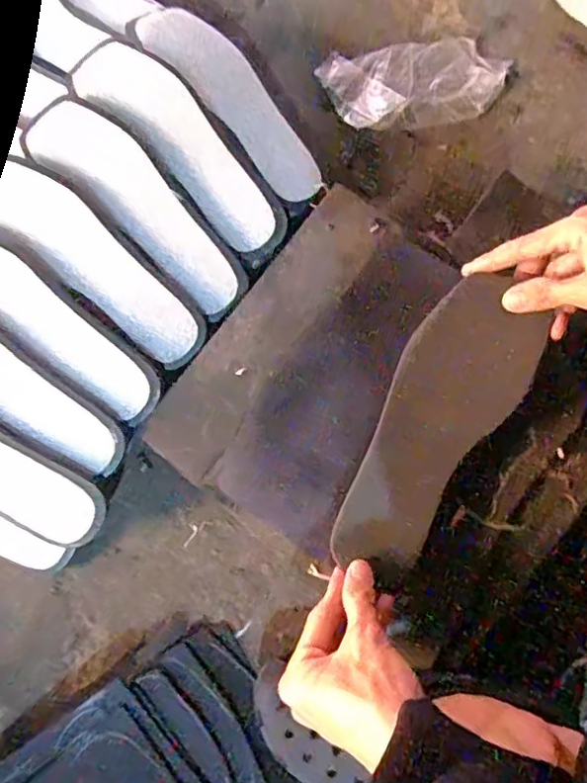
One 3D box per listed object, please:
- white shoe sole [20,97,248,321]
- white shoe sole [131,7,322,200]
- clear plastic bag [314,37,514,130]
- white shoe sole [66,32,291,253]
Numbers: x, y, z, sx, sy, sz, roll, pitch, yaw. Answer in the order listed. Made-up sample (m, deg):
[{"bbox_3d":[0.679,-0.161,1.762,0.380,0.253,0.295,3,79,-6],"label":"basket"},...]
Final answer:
[{"bbox_3d":[-0.142,-0.174,0.545,0.074,0.039,0.245,-44,82,-7],"label":"white shoe sole"},{"bbox_3d":[-0.056,-0.288,0.583,0.070,0.020,0.236,-37,87,-18],"label":"white shoe sole"},{"bbox_3d":[0.129,-0.323,0.624,0.193,0.022,0.099,-5,77,3],"label":"clear plastic bag"},{"bbox_3d":[-0.104,-0.237,0.558,0.075,0.043,0.256,-44,78,-6],"label":"white shoe sole"}]

